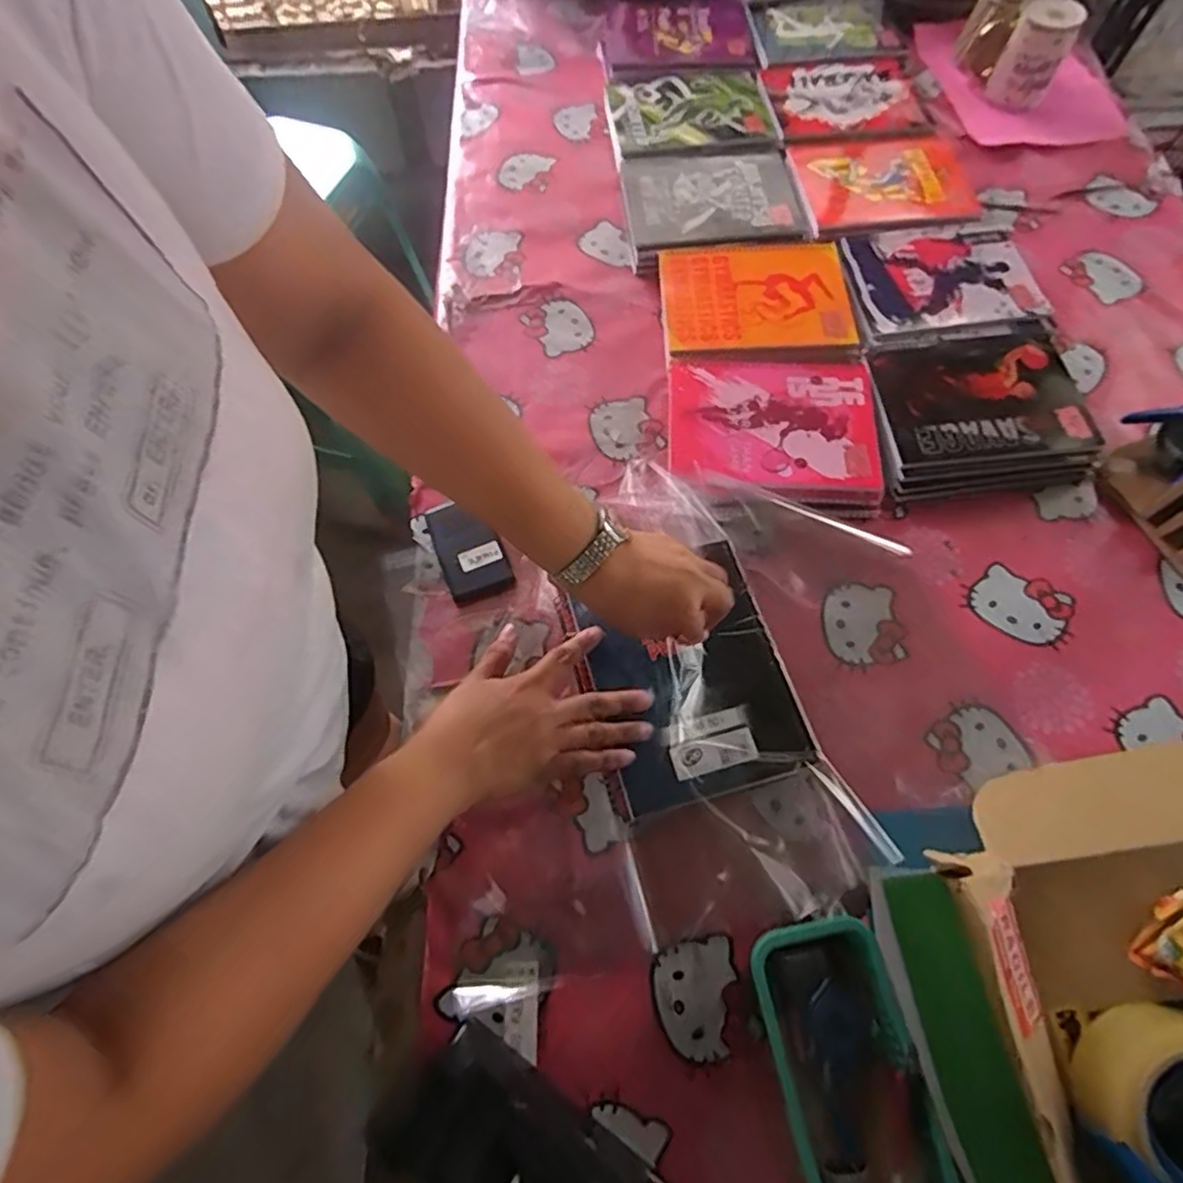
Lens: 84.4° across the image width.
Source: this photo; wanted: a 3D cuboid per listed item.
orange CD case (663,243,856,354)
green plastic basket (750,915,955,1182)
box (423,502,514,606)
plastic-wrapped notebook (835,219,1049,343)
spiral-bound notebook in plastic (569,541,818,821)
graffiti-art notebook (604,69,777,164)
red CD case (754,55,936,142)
[{"bbox_3d":[0.178,-0.325,0.713,0.198,0.010,0.154,-3,66,0],"label":"orange CD case"},{"bbox_3d":[0.173,0.347,0.431,0.092,0.053,0.232,-11,66,-4],"label":"green plastic basket"},{"bbox_3d":[-0.121,-0.040,0.629,0.058,0.012,0.105,-23,68,-9],"label":"box"},{"bbox_3d":[0.381,-0.350,0.725,0.195,0.009,0.160,-10,66,-3],"label":"plastic-wrapped notebook"},{"bbox_3d":[0.076,0.068,0.516,0.145,0.011,0.180,-16,67,-6],"label":"spiral-bound notebook in plastic"},{"bbox_3d":[0.129,-0.628,0.858,0.203,0.030,0.170,-7,66,-2],"label":"graffiti-art notebook"},{"bbox_3d":[0.329,-0.647,0.852,0.187,0.008,0.158,-11,66,-4],"label":"red CD case"}]

